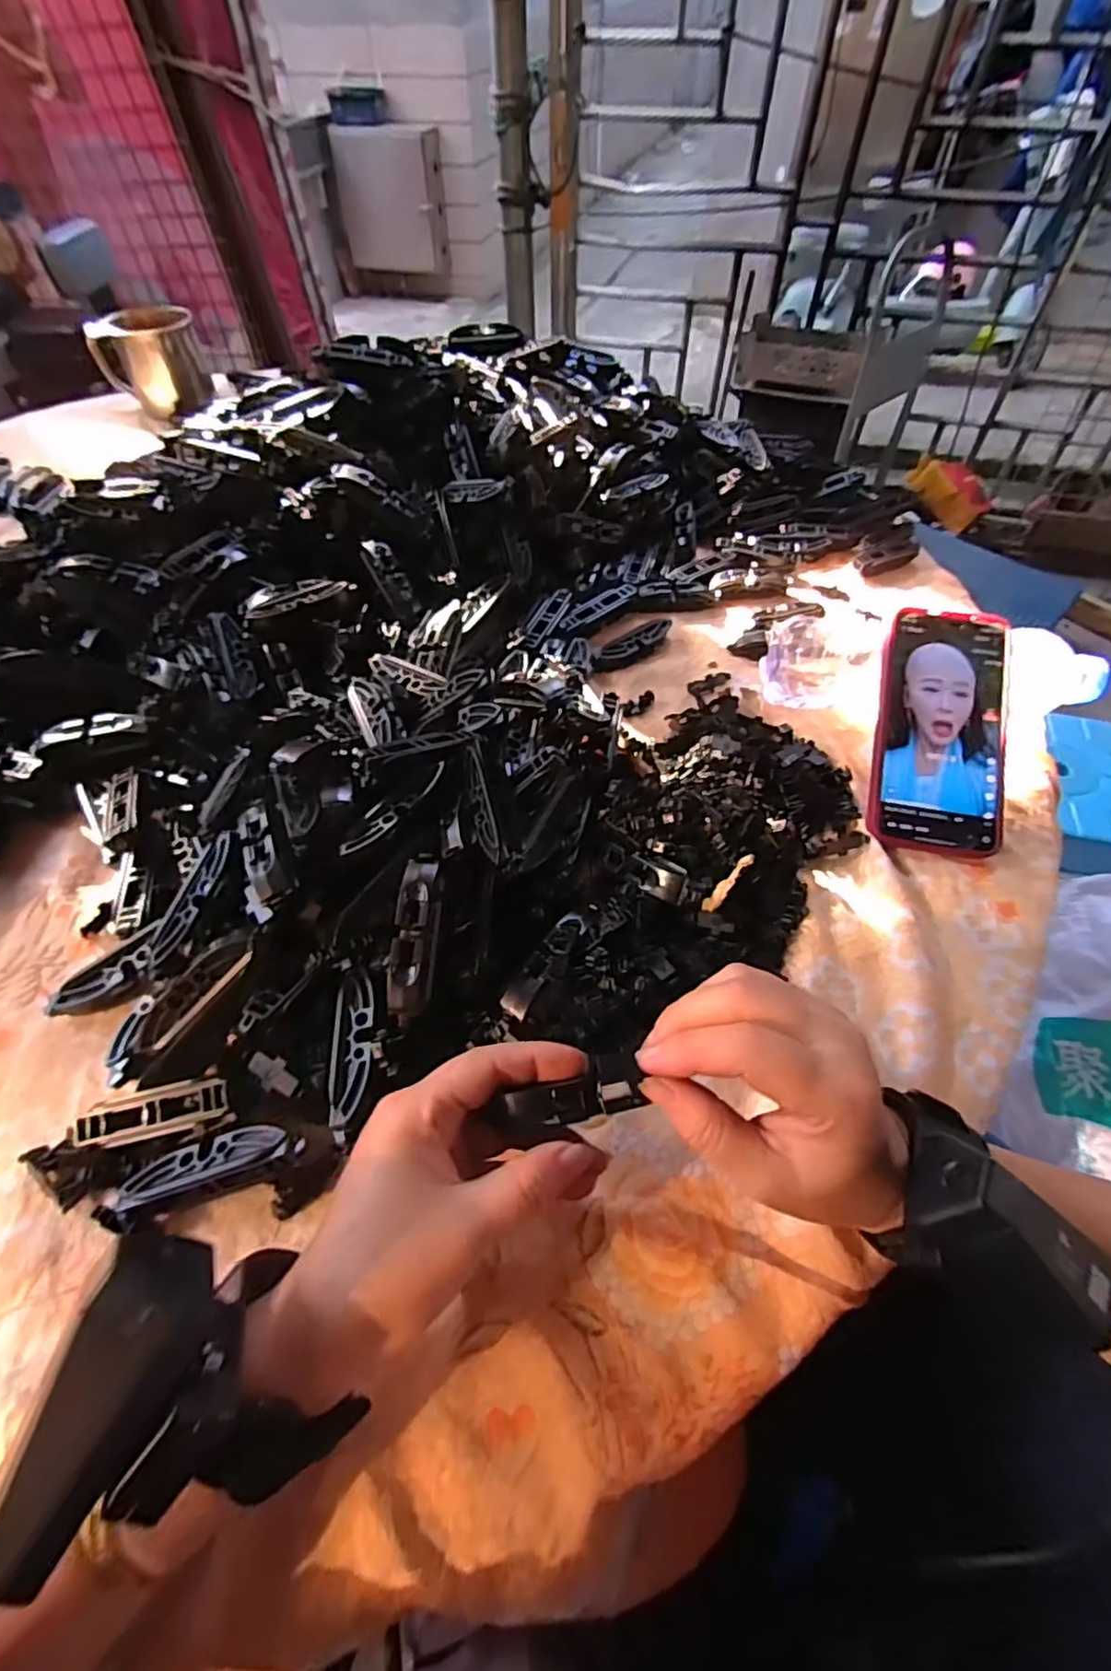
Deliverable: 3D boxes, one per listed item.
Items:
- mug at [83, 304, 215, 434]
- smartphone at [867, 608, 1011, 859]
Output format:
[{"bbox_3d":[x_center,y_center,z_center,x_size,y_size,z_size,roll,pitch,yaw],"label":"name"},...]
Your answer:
[{"bbox_3d":[-0.478,-0.560,0.761,0.116,0.090,0.089,-26,58,-17],"label":"mug"},{"bbox_3d":[0.244,-0.069,0.404,0.080,0.016,0.162,10,80,8],"label":"smartphone"}]

